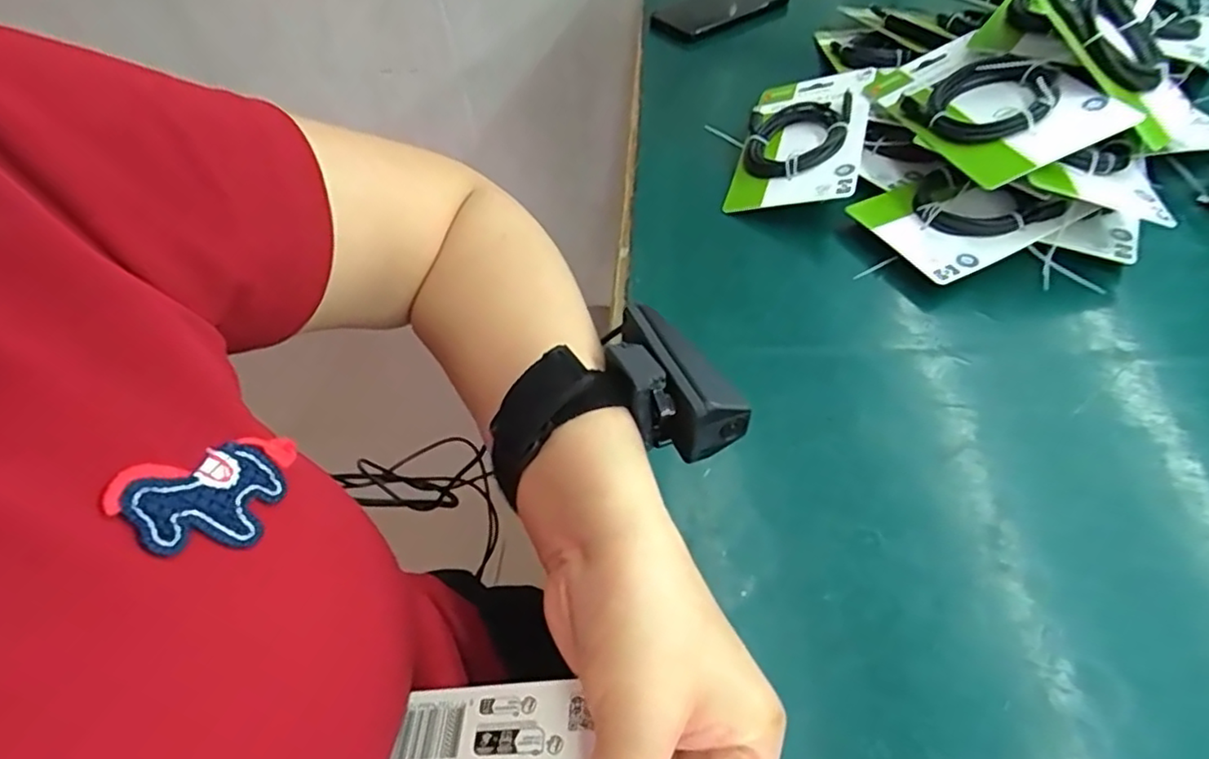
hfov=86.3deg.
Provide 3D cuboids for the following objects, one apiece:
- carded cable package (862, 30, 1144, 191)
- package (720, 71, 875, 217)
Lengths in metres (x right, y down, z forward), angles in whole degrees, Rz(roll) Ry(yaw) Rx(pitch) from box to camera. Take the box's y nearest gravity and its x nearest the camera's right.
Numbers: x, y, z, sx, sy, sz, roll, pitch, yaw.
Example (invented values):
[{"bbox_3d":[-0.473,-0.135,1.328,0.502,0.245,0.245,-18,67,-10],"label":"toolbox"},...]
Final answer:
[{"bbox_3d":[0.274,-0.206,0.472,0.096,0.025,0.178,-29,47,13],"label":"carded cable package"},{"bbox_3d":[0.163,-0.202,0.535,0.098,0.019,0.171,2,54,30],"label":"package"}]

